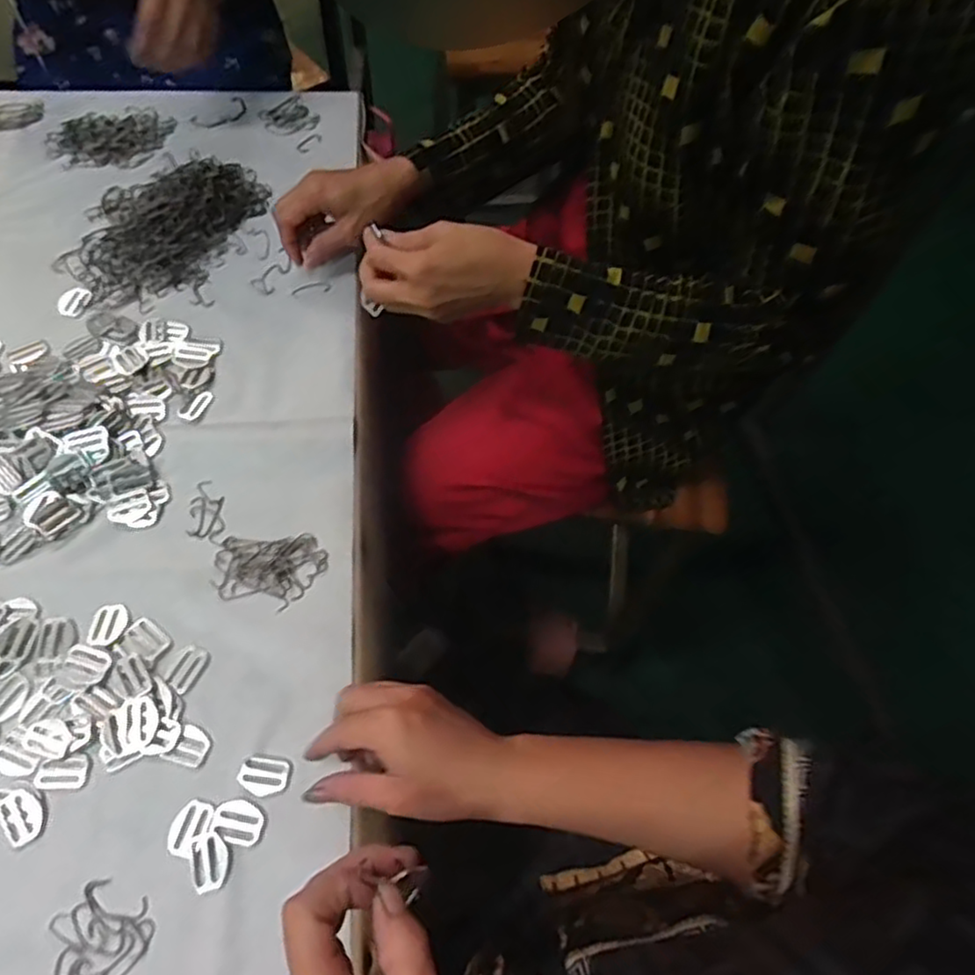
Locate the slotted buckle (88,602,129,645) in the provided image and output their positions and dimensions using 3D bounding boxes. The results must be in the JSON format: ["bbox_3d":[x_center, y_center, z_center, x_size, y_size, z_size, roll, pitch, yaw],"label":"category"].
[{"bbox_3d":[-0.273,0.099,0.493,0.022,0.005,0.031,1,62,-2],"label":"slotted buckle"}]

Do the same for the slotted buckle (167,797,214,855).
[{"bbox_3d":[-0.188,0.216,0.433,0.022,0.004,0.031,22,63,9],"label":"slotted buckle"}]

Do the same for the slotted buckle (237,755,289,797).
[{"bbox_3d":[-0.148,0.190,0.450,0.031,0.004,0.023,6,62,1],"label":"slotted buckle"}]

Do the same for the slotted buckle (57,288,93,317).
[{"bbox_3d":[-0.381,-0.172,0.629,0.028,0.004,0.034,9,62,2],"label":"slotted buckle"}]

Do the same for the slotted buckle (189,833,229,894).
[{"bbox_3d":[-0.174,0.234,0.426,0.021,0.004,0.031,-11,63,-8],"label":"slotted buckle"}]

